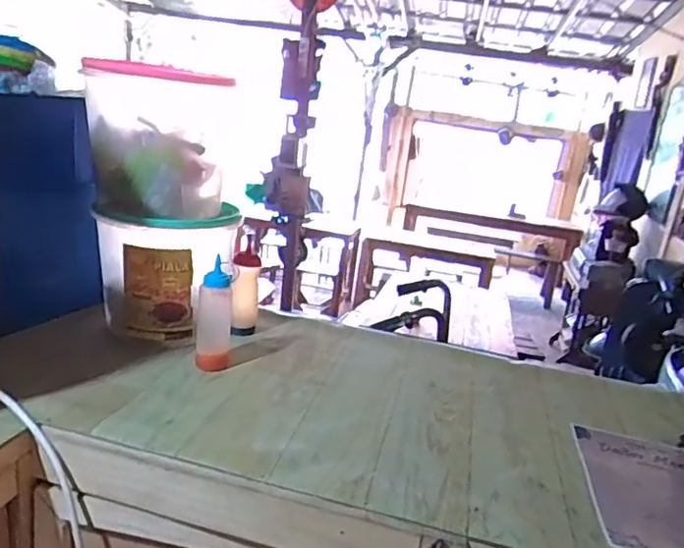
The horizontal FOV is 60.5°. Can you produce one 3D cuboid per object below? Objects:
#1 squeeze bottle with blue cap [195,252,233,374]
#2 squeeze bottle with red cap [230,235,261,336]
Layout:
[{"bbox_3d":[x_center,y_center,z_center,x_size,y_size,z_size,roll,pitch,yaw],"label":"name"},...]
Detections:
[{"bbox_3d":[-0.210,0.072,0.972,0.057,0.174,0.060,3,19,-14],"label":"squeeze bottle with blue cap"},{"bbox_3d":[-0.186,0.039,1.122,0.050,0.163,0.052,4,19,-9],"label":"squeeze bottle with red cap"}]

